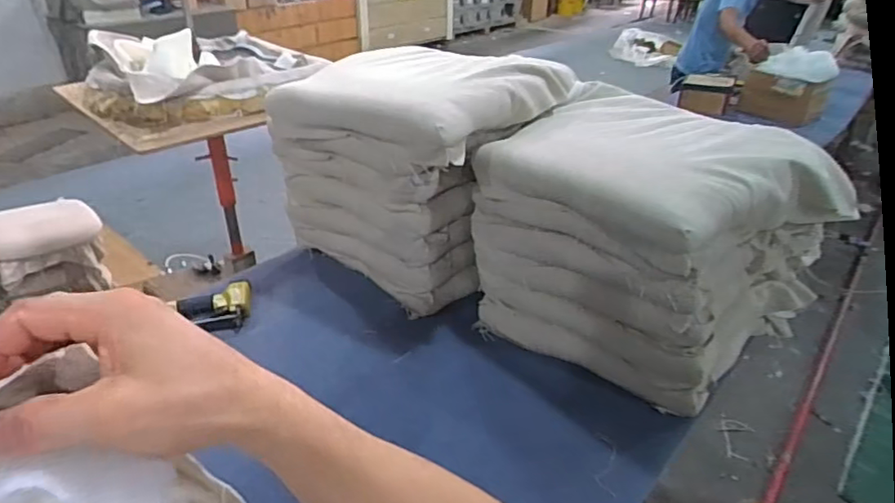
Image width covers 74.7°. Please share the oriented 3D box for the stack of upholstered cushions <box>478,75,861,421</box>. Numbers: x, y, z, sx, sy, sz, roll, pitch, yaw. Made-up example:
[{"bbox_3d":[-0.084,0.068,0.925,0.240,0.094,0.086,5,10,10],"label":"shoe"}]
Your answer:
[{"bbox_3d":[0.376,-0.034,1.132,0.460,0.397,0.516,-26,40,-37],"label":"stack of upholstered cushions"}]

